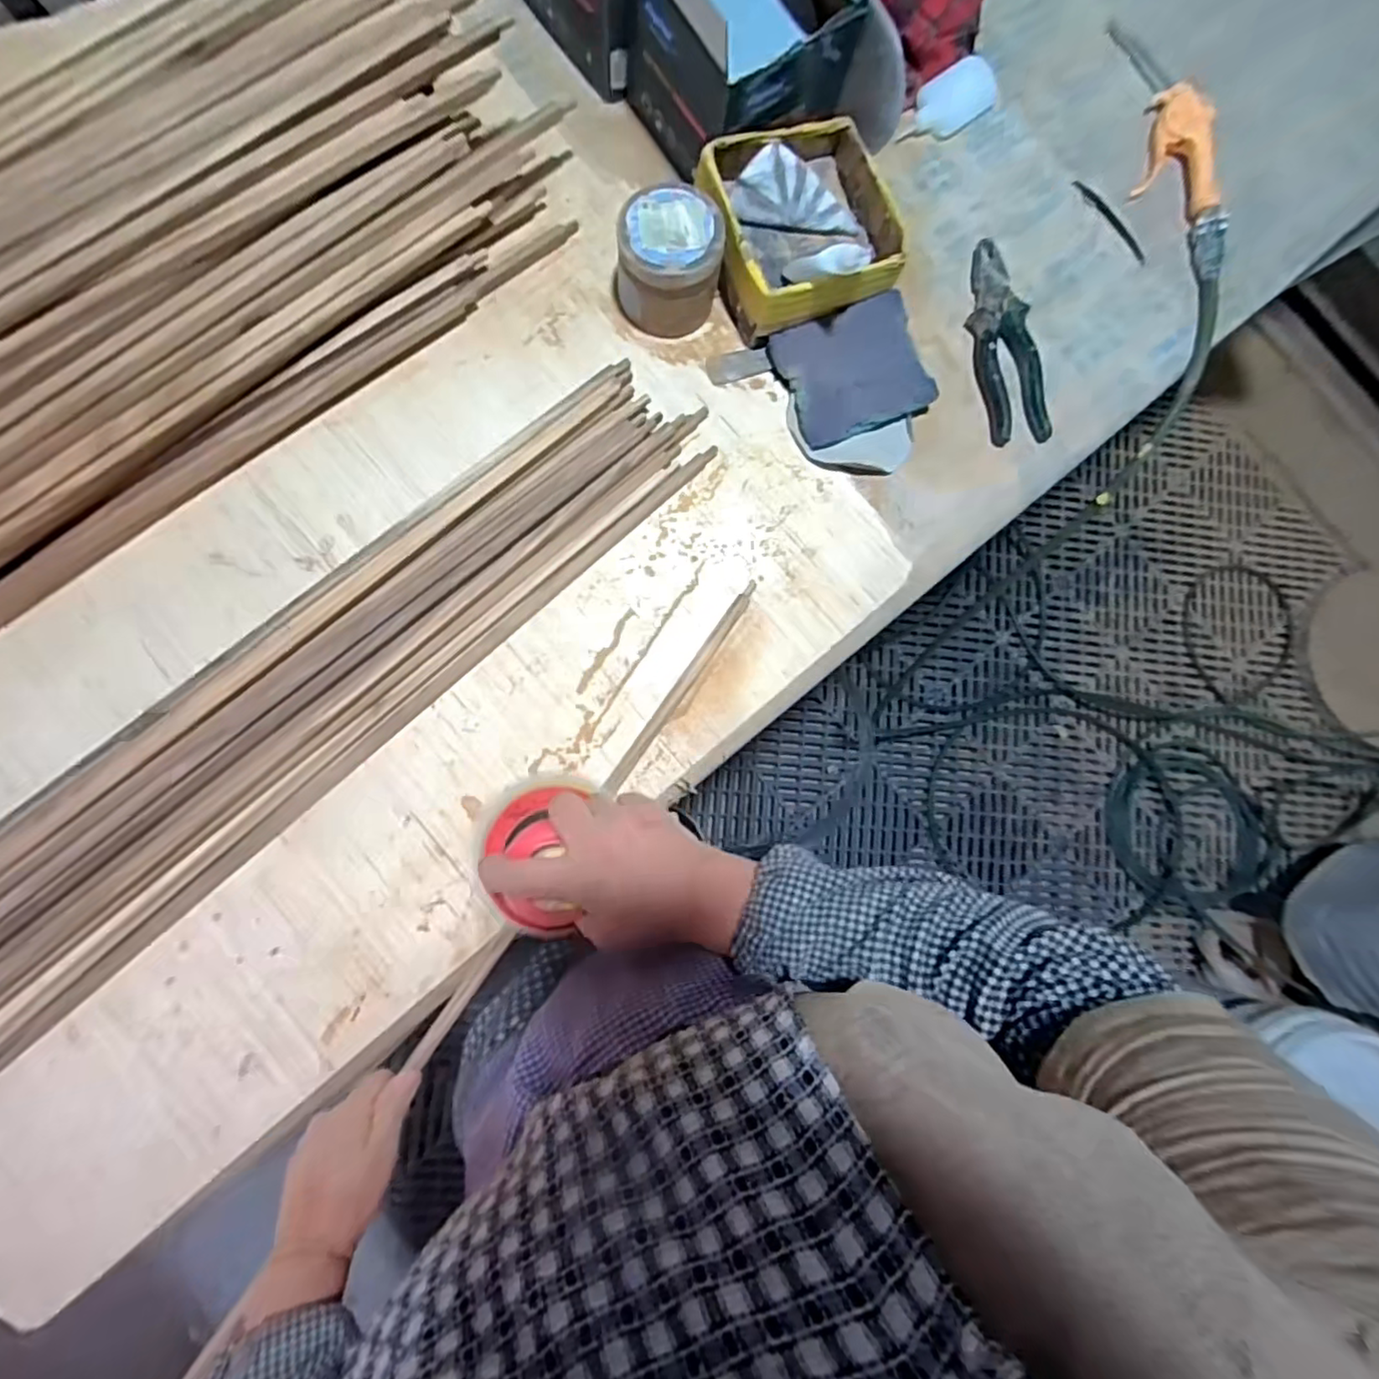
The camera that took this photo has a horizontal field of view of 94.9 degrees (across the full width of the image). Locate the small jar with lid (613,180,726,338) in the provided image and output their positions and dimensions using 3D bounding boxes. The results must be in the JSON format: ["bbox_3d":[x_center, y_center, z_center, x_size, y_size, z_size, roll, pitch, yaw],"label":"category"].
[{"bbox_3d":[-0.018,-0.349,0.520,0.080,0.071,0.085,-6,84,-7],"label":"small jar with lid"}]

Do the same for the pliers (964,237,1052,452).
[{"bbox_3d":[0.287,-0.319,0.581,0.056,0.017,0.191,-10,85,-7],"label":"pliers"}]

